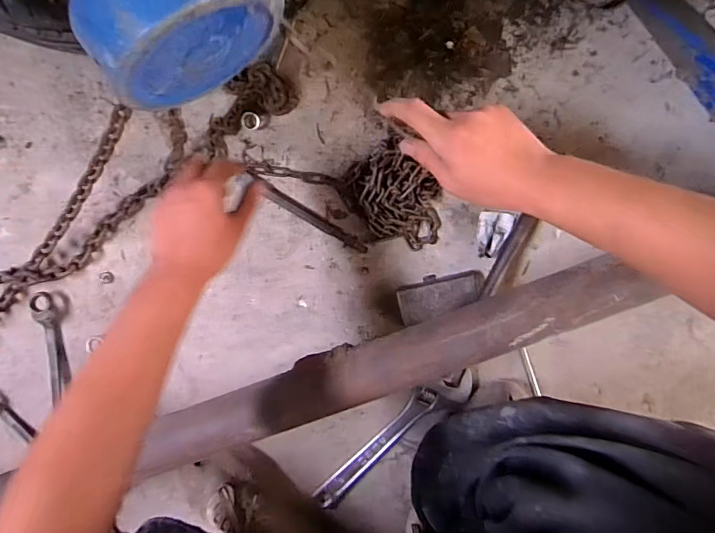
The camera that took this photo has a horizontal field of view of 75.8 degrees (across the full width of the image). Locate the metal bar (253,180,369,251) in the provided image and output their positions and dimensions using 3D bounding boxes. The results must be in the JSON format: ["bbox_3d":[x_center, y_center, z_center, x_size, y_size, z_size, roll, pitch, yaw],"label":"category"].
[{"bbox_3d":[-0.063,-0.066,0.630,0.172,0.008,0.016,32,95,-5],"label":"metal bar"}]

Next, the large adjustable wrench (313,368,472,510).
[{"bbox_3d":[0.048,0.245,0.660,0.284,0.028,0.054,-40,96,3],"label":"large adjustable wrench"}]

